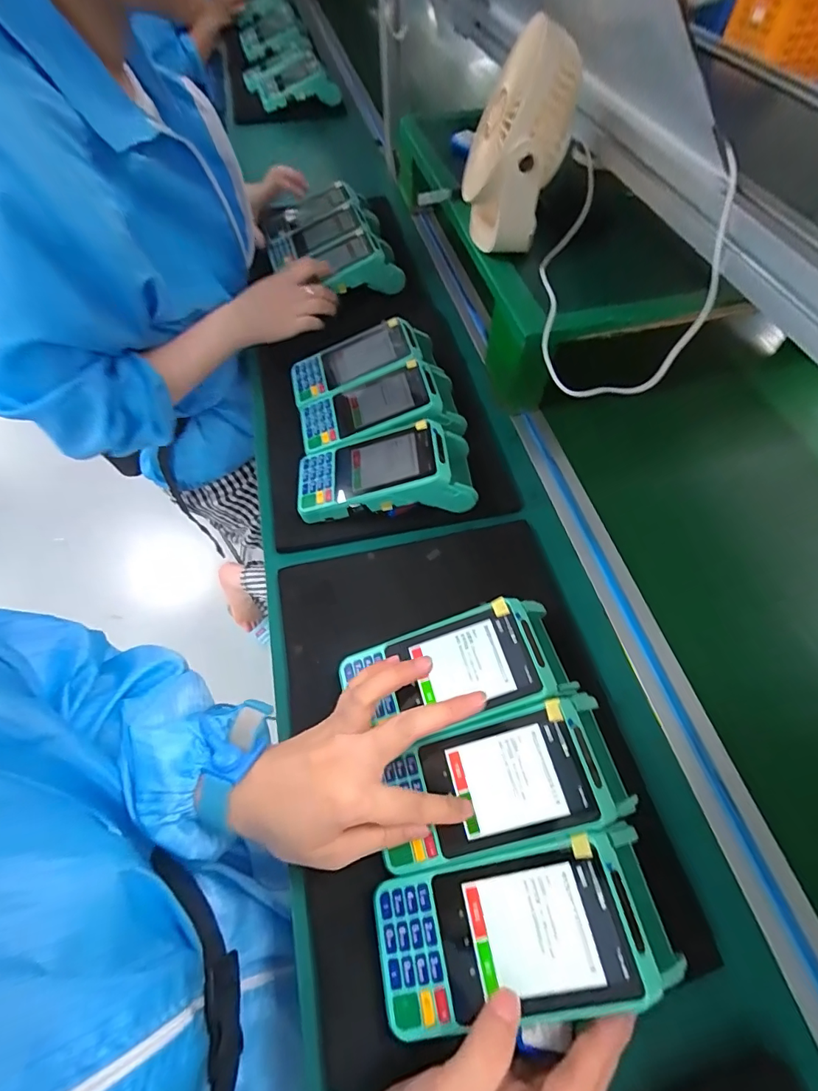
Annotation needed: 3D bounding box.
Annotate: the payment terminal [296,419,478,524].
[{"bbox_3d":[-0.025,-0.072,0.446,0.171,0.062,0.074,-5,59,-3],"label":"payment terminal"}]

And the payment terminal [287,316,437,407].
[{"bbox_3d":[-0.051,-0.206,0.534,0.174,0.057,0.084,-21,61,2],"label":"payment terminal"}]

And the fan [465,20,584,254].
[{"bbox_3d":[0.103,-0.383,0.449,0.097,0.167,0.089,7,60,4],"label":"fan"}]

